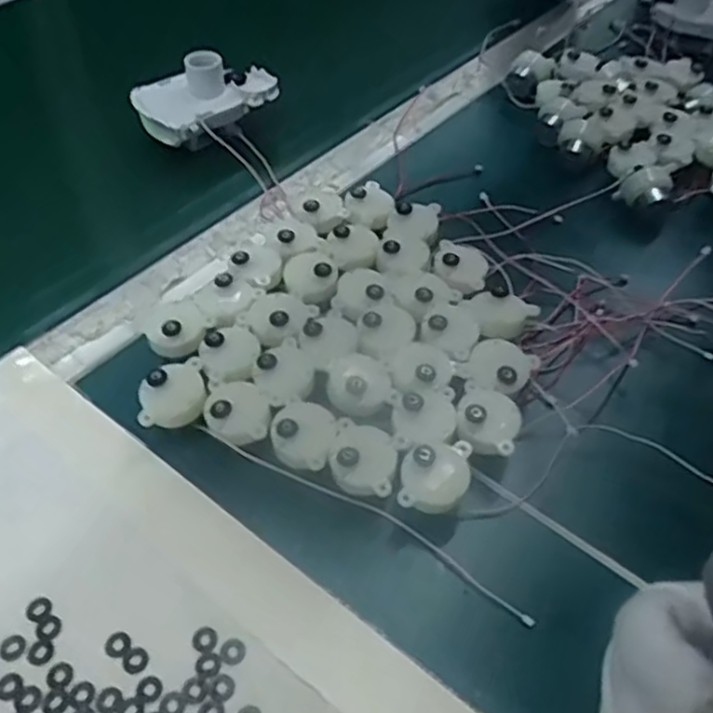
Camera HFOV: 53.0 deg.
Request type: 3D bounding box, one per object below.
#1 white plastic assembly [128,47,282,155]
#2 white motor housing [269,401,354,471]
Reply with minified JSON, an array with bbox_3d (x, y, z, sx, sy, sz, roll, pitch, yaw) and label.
[{"bbox_3d":[-0.112,-0.194,0.536,0.101,0.056,0.067,-16,53,-16],"label":"white plastic assembly"},{"bbox_3d":[-0.026,0.041,0.356,0.034,0.024,0.033,2,50,-2],"label":"white motor housing"}]

